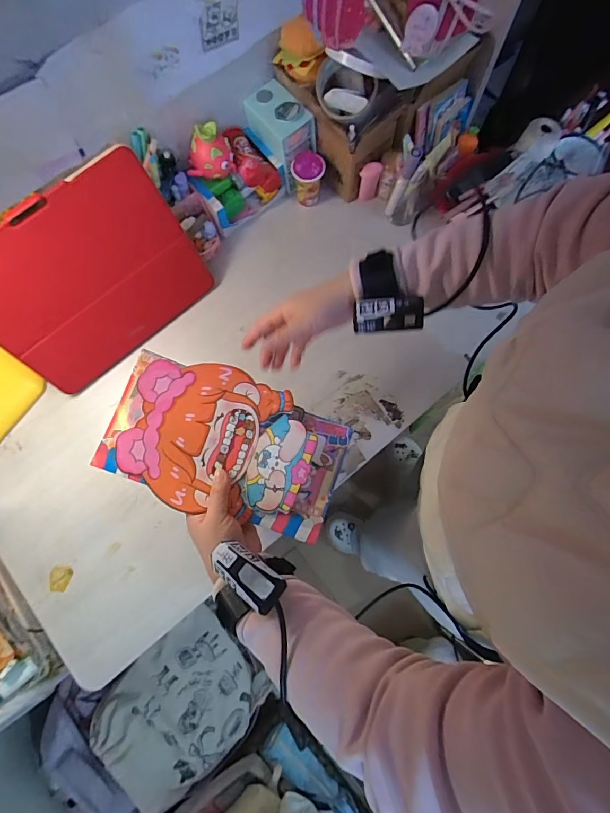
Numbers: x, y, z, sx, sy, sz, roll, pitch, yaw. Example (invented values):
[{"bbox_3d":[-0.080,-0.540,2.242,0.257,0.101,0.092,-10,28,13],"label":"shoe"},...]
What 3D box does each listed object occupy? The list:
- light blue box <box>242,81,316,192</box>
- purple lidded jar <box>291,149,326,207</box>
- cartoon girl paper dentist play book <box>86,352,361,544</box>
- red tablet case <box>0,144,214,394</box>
[{"bbox_3d":[-0.043,-0.428,0.660,0.107,0.096,0.068,44,82,10],"label":"light blue box"},{"bbox_3d":[0.006,-0.373,0.680,0.053,0.079,0.048,-2,77,1],"label":"purple lidded jar"},{"bbox_3d":[-0.085,0.043,0.467,0.252,0.031,0.150,21,89,-5],"label":"cartoon girl paper dentist play book"},{"bbox_3d":[-0.286,-0.168,0.569,0.288,0.231,0.025,-41,54,-8],"label":"red tablet case"}]

